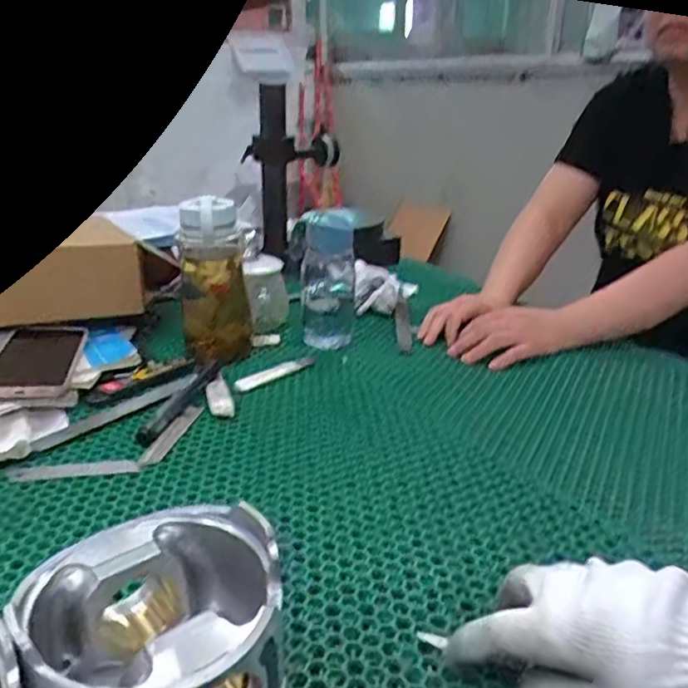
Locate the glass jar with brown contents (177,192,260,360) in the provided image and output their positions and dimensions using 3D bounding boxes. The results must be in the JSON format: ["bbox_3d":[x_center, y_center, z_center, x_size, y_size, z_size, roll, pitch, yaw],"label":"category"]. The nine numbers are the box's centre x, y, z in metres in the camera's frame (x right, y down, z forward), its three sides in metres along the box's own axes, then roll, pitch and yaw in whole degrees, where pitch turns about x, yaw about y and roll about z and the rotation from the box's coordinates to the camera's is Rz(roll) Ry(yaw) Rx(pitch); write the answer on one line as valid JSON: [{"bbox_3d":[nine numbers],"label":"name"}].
[{"bbox_3d":[-0.133,-0.062,0.688,0.081,0.182,0.071,-2,22,-8],"label":"glass jar with brown contents"}]

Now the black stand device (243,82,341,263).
[{"bbox_3d":[-0.078,-0.266,0.999,0.061,0.244,0.137,19,28,38],"label":"black stand device"}]

